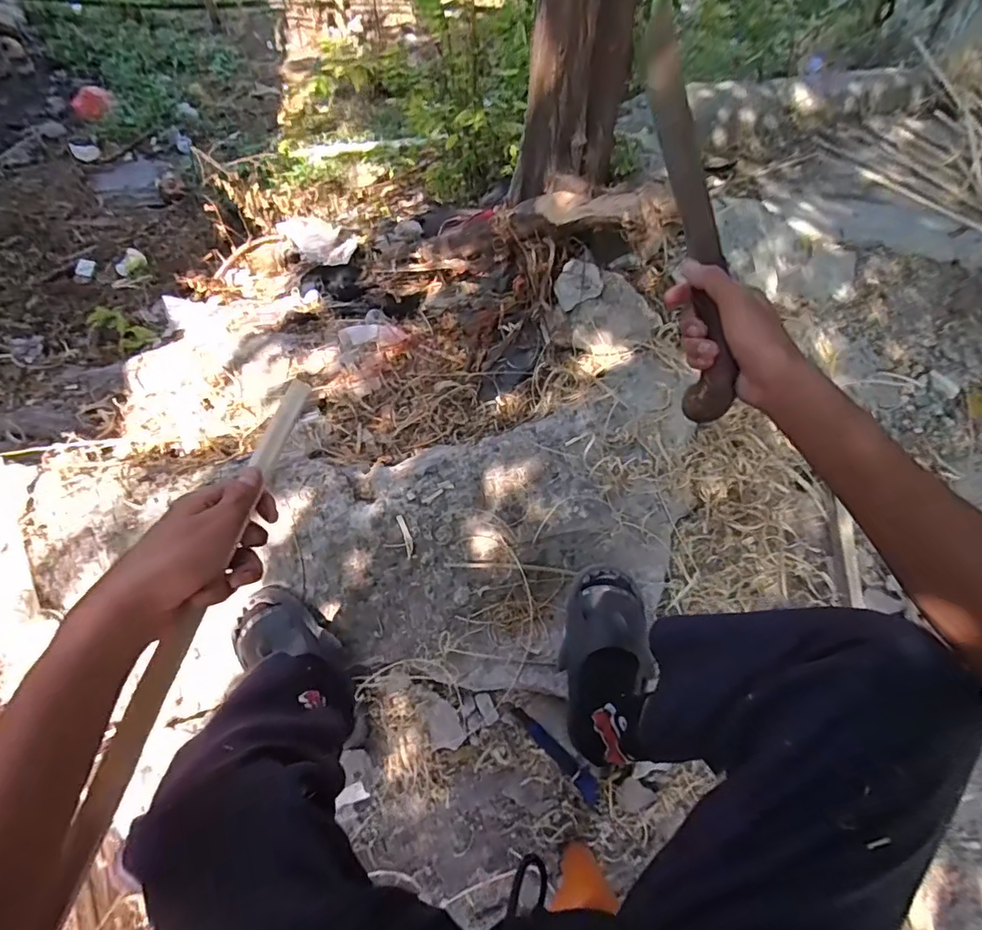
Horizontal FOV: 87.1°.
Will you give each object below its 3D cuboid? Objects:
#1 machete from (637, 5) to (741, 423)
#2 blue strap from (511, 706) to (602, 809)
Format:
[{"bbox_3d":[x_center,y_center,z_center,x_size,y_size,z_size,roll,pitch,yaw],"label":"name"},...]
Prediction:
[{"bbox_3d":[0.184,-0.240,0.488,0.026,0.053,0.394,-6,86,-8],"label":"machete"},{"bbox_3d":[0.107,0.457,0.823,0.030,0.008,0.182,-38,69,-24],"label":"blue strap"}]

